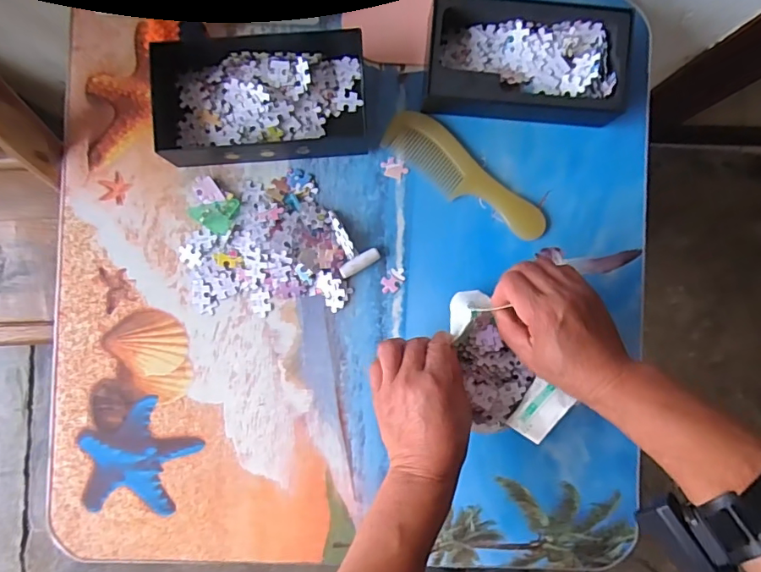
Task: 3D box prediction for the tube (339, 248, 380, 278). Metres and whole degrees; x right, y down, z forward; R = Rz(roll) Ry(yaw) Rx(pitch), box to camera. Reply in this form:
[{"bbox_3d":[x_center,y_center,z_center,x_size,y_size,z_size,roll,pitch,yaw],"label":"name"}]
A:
[{"bbox_3d":[-0.020,-0.023,0.493,0.042,0.009,0.013,-32,90,-2],"label":"tube"}]

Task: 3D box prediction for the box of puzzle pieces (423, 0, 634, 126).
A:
[{"bbox_3d":[0.135,-0.210,0.484,0.179,0.055,0.108,3,89,-1],"label":"box of puzzle pieces"}]

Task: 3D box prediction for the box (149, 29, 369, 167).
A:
[{"bbox_3d":[-0.110,-0.181,0.484,0.203,0.040,0.120,-7,90,-1],"label":"box"}]

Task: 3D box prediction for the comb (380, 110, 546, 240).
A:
[{"bbox_3d":[0.086,-0.108,0.506,0.183,0.010,0.045,38,89,-1],"label":"comb"}]

